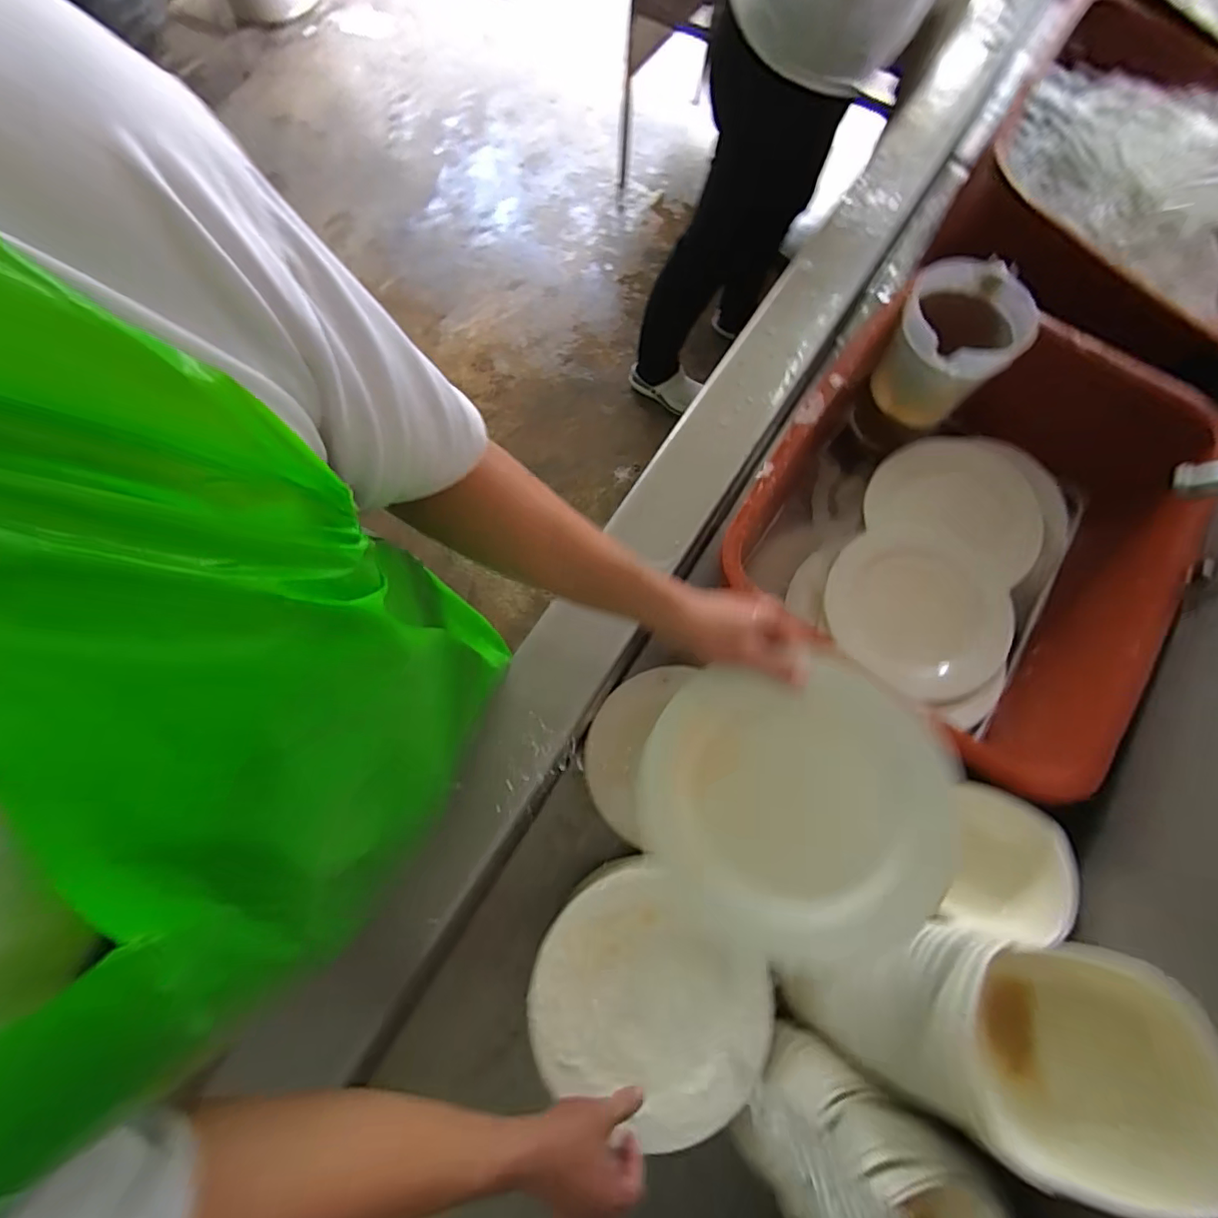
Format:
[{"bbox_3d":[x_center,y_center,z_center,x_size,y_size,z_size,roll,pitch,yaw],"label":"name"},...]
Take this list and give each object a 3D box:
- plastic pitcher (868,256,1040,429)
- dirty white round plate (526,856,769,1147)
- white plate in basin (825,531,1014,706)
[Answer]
[{"bbox_3d":[0.425,-0.330,0.722,0.143,0.137,0.149,35,74,9],"label":"plastic pitcher"},{"bbox_3d":[0.040,0.398,0.569,0.234,0.031,0.205,41,75,10],"label":"dirty white round plate"},{"bbox_3d":[0.409,0.000,0.747,0.228,0.025,0.217,1,72,-2],"label":"white plate in basin"}]

